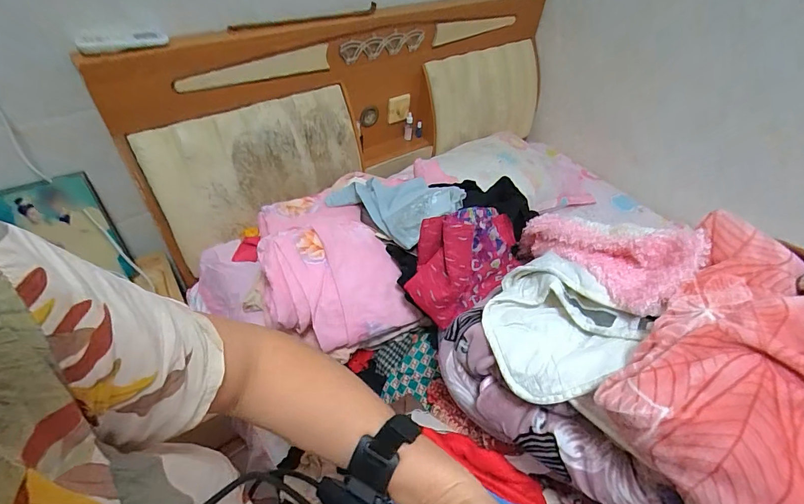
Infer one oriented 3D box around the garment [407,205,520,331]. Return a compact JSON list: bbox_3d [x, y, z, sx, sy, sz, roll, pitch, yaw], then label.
[{"bbox_3d":[0.110,0.018,0.752,0.203,0.129,0.149,-19,52,-23],"label":"garment"}]

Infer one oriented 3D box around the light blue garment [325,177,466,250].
[{"bbox_3d":[-0.020,-0.106,0.866,0.329,0.083,0.156,19,43,43],"label":"light blue garment"}]

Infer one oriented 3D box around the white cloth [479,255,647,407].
[{"bbox_3d":[0.208,0.096,0.550,0.184,0.060,0.220,-28,41,7],"label":"white cloth"}]

